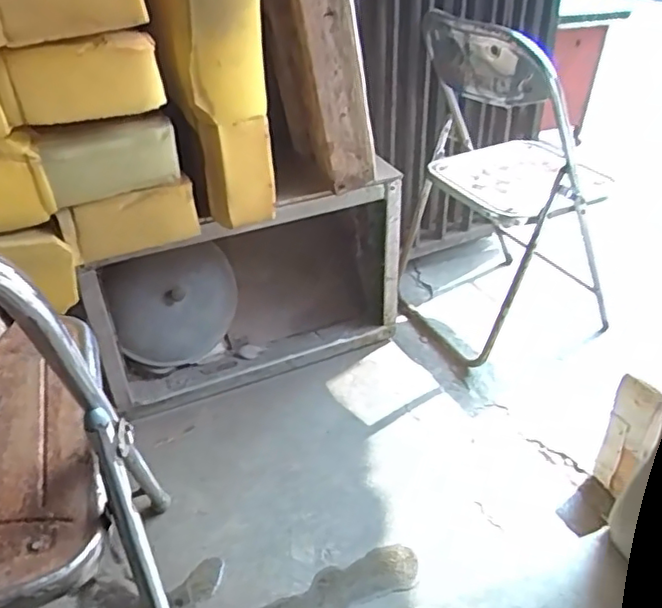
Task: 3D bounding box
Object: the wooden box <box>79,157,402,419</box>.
[{"bbox_3d":[-0.159,-0.054,1.297,0.582,0.406,0.258,-22,40,-25],"label":"wooden box"}]

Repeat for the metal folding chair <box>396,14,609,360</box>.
[{"bbox_3d":[0.429,-0.323,1.584,0.450,0.773,0.514,-22,40,-25],"label":"metal folding chair"}]

